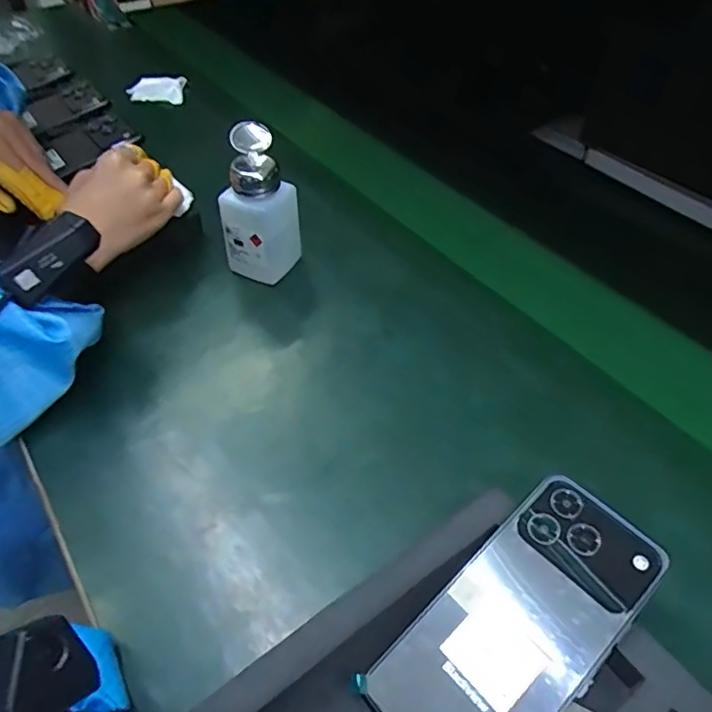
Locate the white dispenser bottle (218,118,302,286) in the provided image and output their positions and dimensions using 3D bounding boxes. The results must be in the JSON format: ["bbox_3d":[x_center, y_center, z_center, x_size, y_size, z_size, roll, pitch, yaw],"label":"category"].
[{"bbox_3d":[-0.084,-0.126,0.493,0.055,0.126,0.059,0,48,0],"label":"white dispenser bottle"}]

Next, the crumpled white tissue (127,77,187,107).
[{"bbox_3d":[-0.271,-0.365,0.764,0.066,0.018,0.060,1,48,0],"label":"crumpled white tissue"}]

